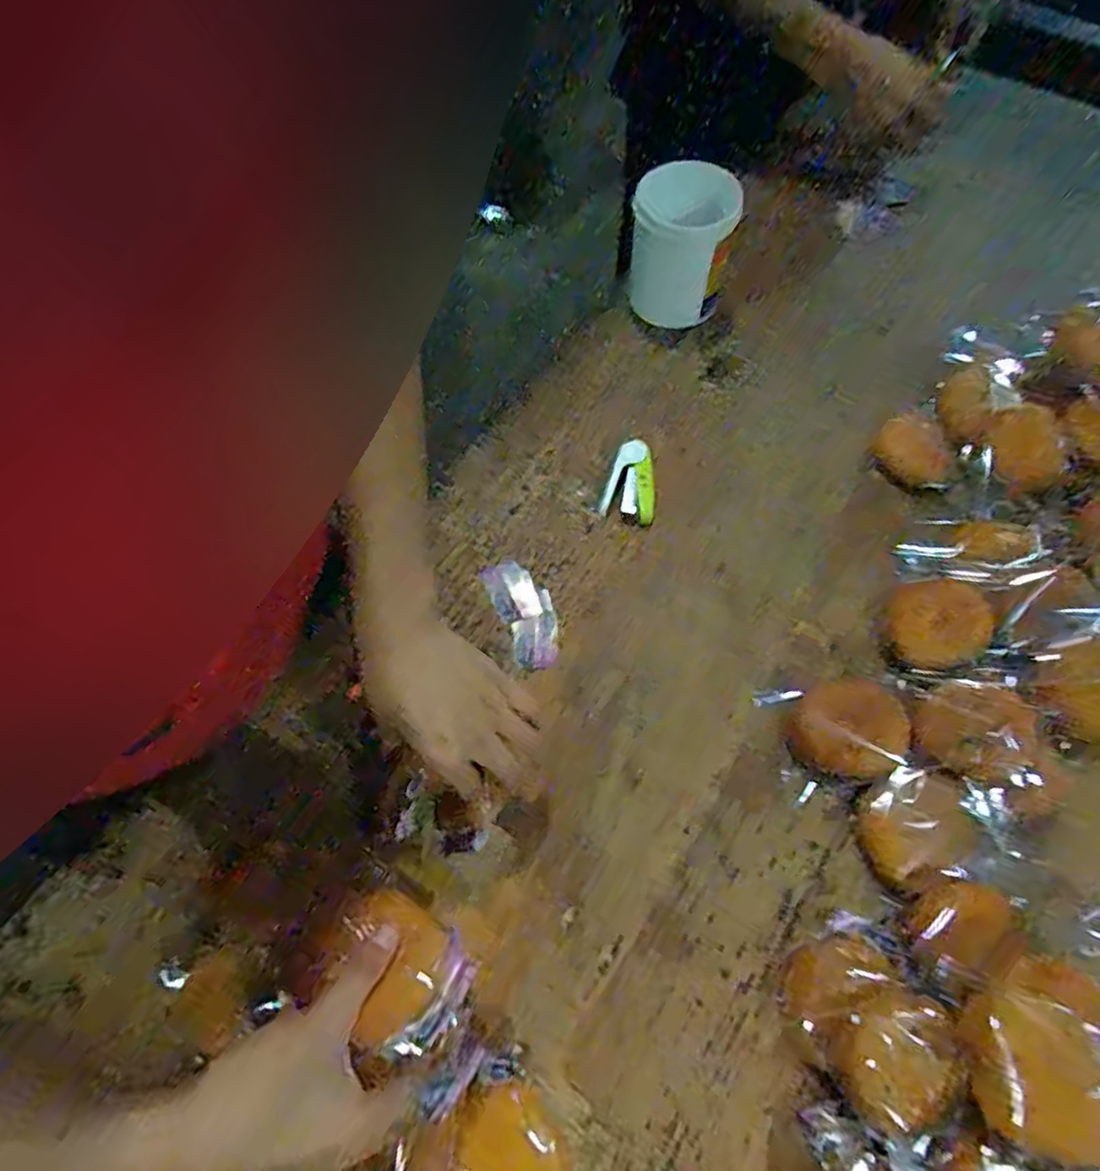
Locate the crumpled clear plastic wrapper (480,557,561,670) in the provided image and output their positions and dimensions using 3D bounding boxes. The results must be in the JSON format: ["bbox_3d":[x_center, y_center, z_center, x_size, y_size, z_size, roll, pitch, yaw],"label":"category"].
[{"bbox_3d":[-0.023,0.023,0.609,0.051,0.012,0.105,-22,67,-10],"label":"crumpled clear plastic wrapper"}]

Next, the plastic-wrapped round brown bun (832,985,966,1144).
[{"bbox_3d":[0.233,0.319,0.443,0.068,0.035,0.086,26,67,12],"label":"plastic-wrapped round brown bun"}]

